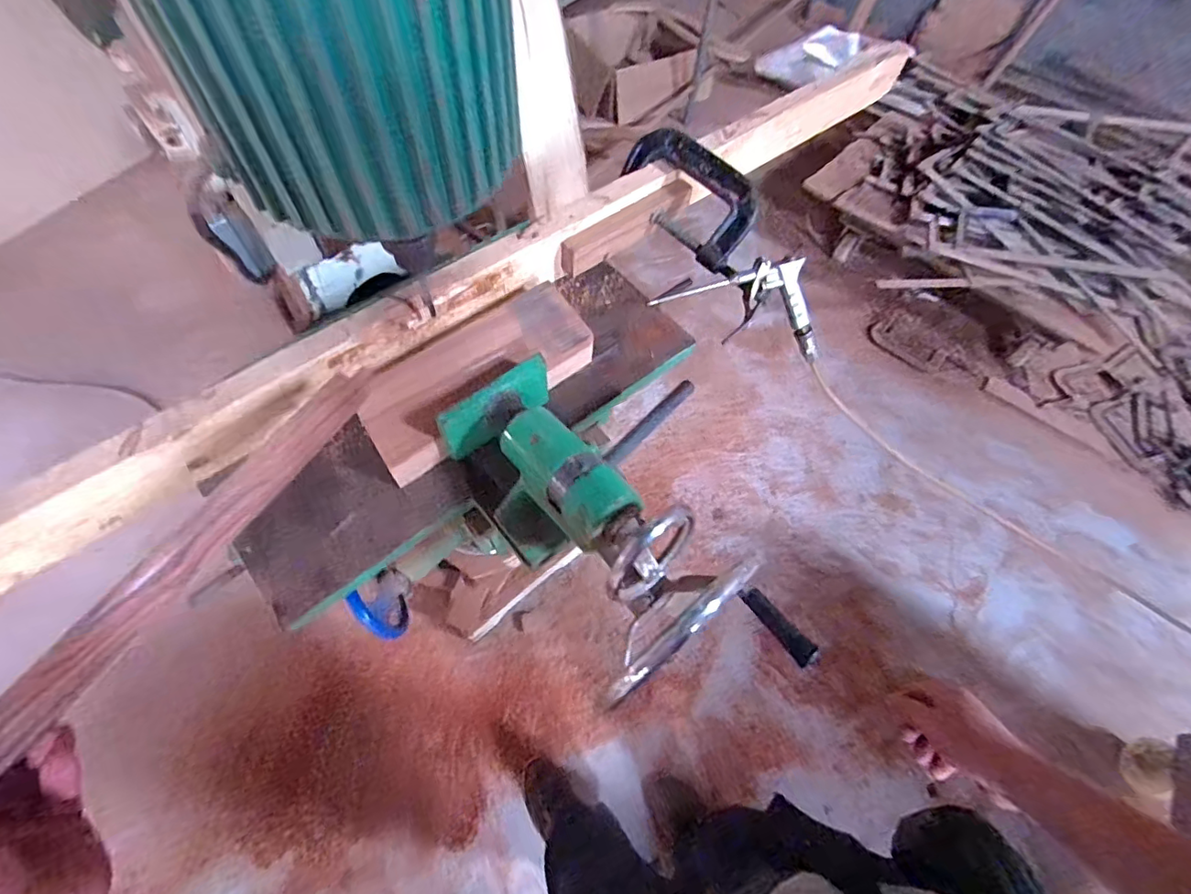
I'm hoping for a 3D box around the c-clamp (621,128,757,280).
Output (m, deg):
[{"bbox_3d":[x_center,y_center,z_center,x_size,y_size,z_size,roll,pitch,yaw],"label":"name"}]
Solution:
[{"bbox_3d":[0.121,-0.313,0.689,0.216,0.034,0.101,47,109,17],"label":"c-clamp"}]

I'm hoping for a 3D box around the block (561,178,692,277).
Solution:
[{"bbox_3d":[0.043,-0.279,0.690,0.201,0.056,0.023,-34,70,-20],"label":"block"}]

